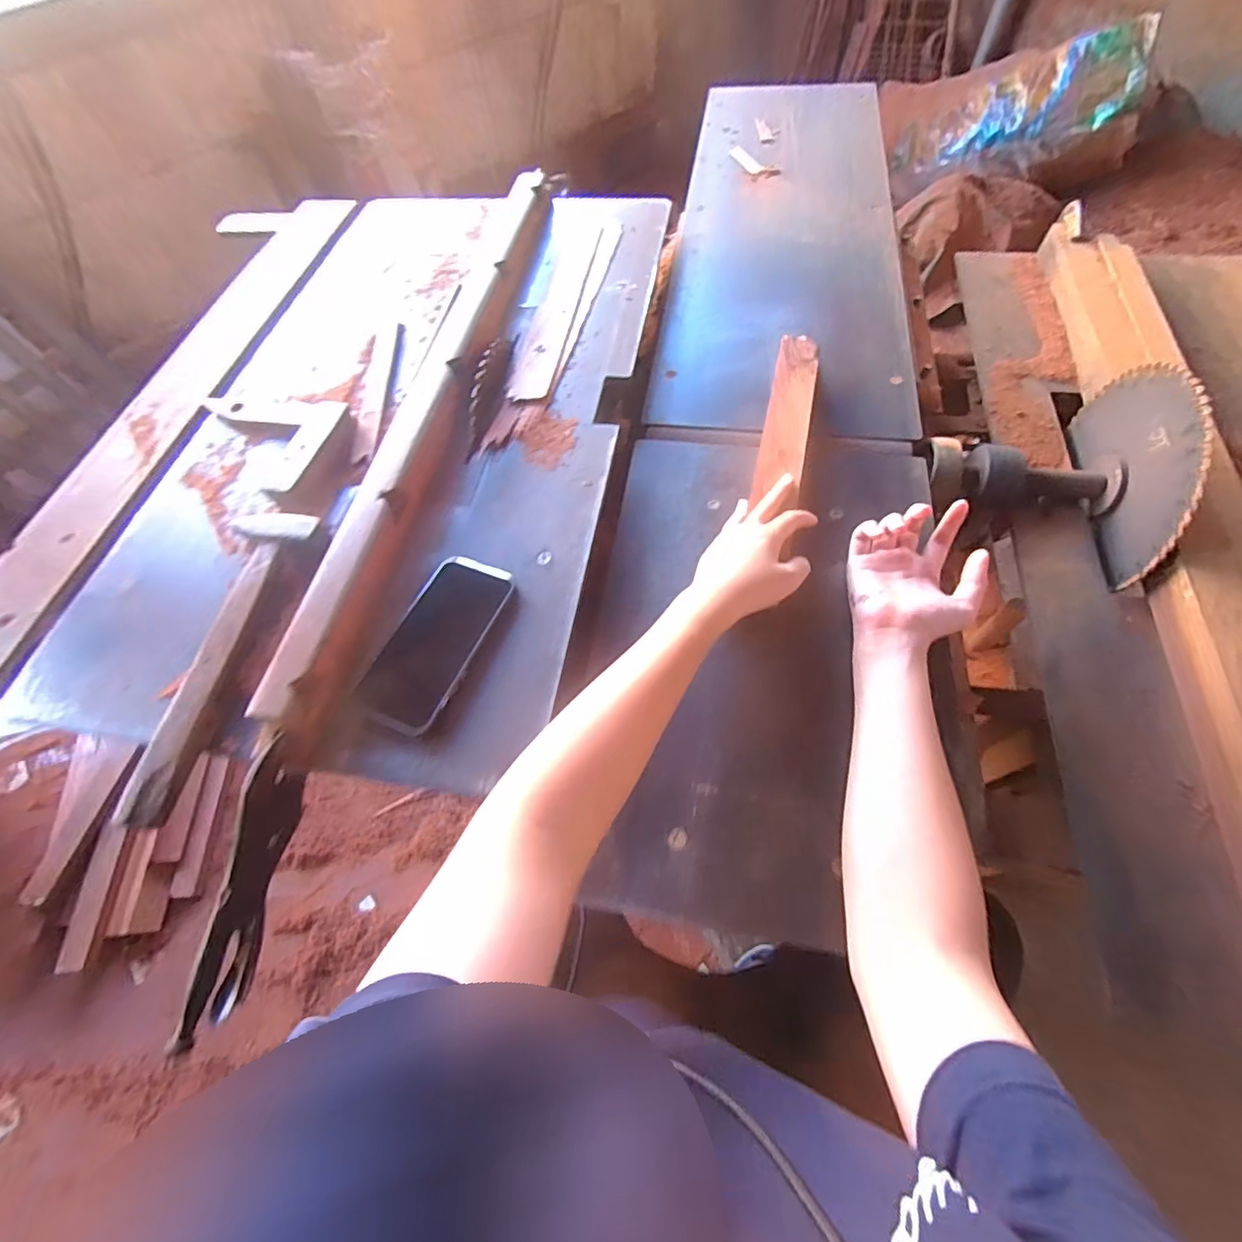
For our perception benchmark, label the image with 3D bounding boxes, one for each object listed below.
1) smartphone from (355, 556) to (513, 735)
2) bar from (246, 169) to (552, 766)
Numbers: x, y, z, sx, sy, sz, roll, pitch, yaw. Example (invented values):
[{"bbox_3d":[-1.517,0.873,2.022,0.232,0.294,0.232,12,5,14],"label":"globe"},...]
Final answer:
[{"bbox_3d":[-0.159,0.014,0.474,0.077,0.012,0.165,18,65,12],"label":"smartphone"},{"bbox_3d":[-0.205,-0.219,0.585,0.067,0.044,0.749,9,63,5],"label":"bar"}]

